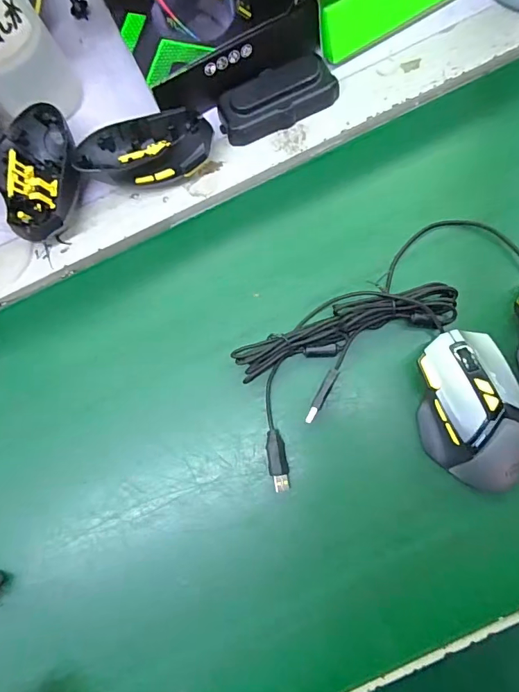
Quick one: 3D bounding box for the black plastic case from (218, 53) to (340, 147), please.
[{"bbox_3d":[0.016,-0.224,0.388,0.106,0.021,0.045,-25,76,-1],"label":"black plastic case"}]

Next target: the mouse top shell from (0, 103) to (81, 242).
[{"bbox_3d":[-0.199,-0.156,0.392,0.077,0.037,0.125,-14,79,4],"label":"mouse top shell"}]

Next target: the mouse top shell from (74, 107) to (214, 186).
[{"bbox_3d":[-0.101,-0.175,0.380,0.118,0.048,0.073,-16,79,3],"label":"mouse top shell"}]

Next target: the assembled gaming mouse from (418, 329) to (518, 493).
[{"bbox_3d":[0.156,0.050,0.322,0.069,0.047,0.121,-18,79,3],"label":"assembled gaming mouse"}]

